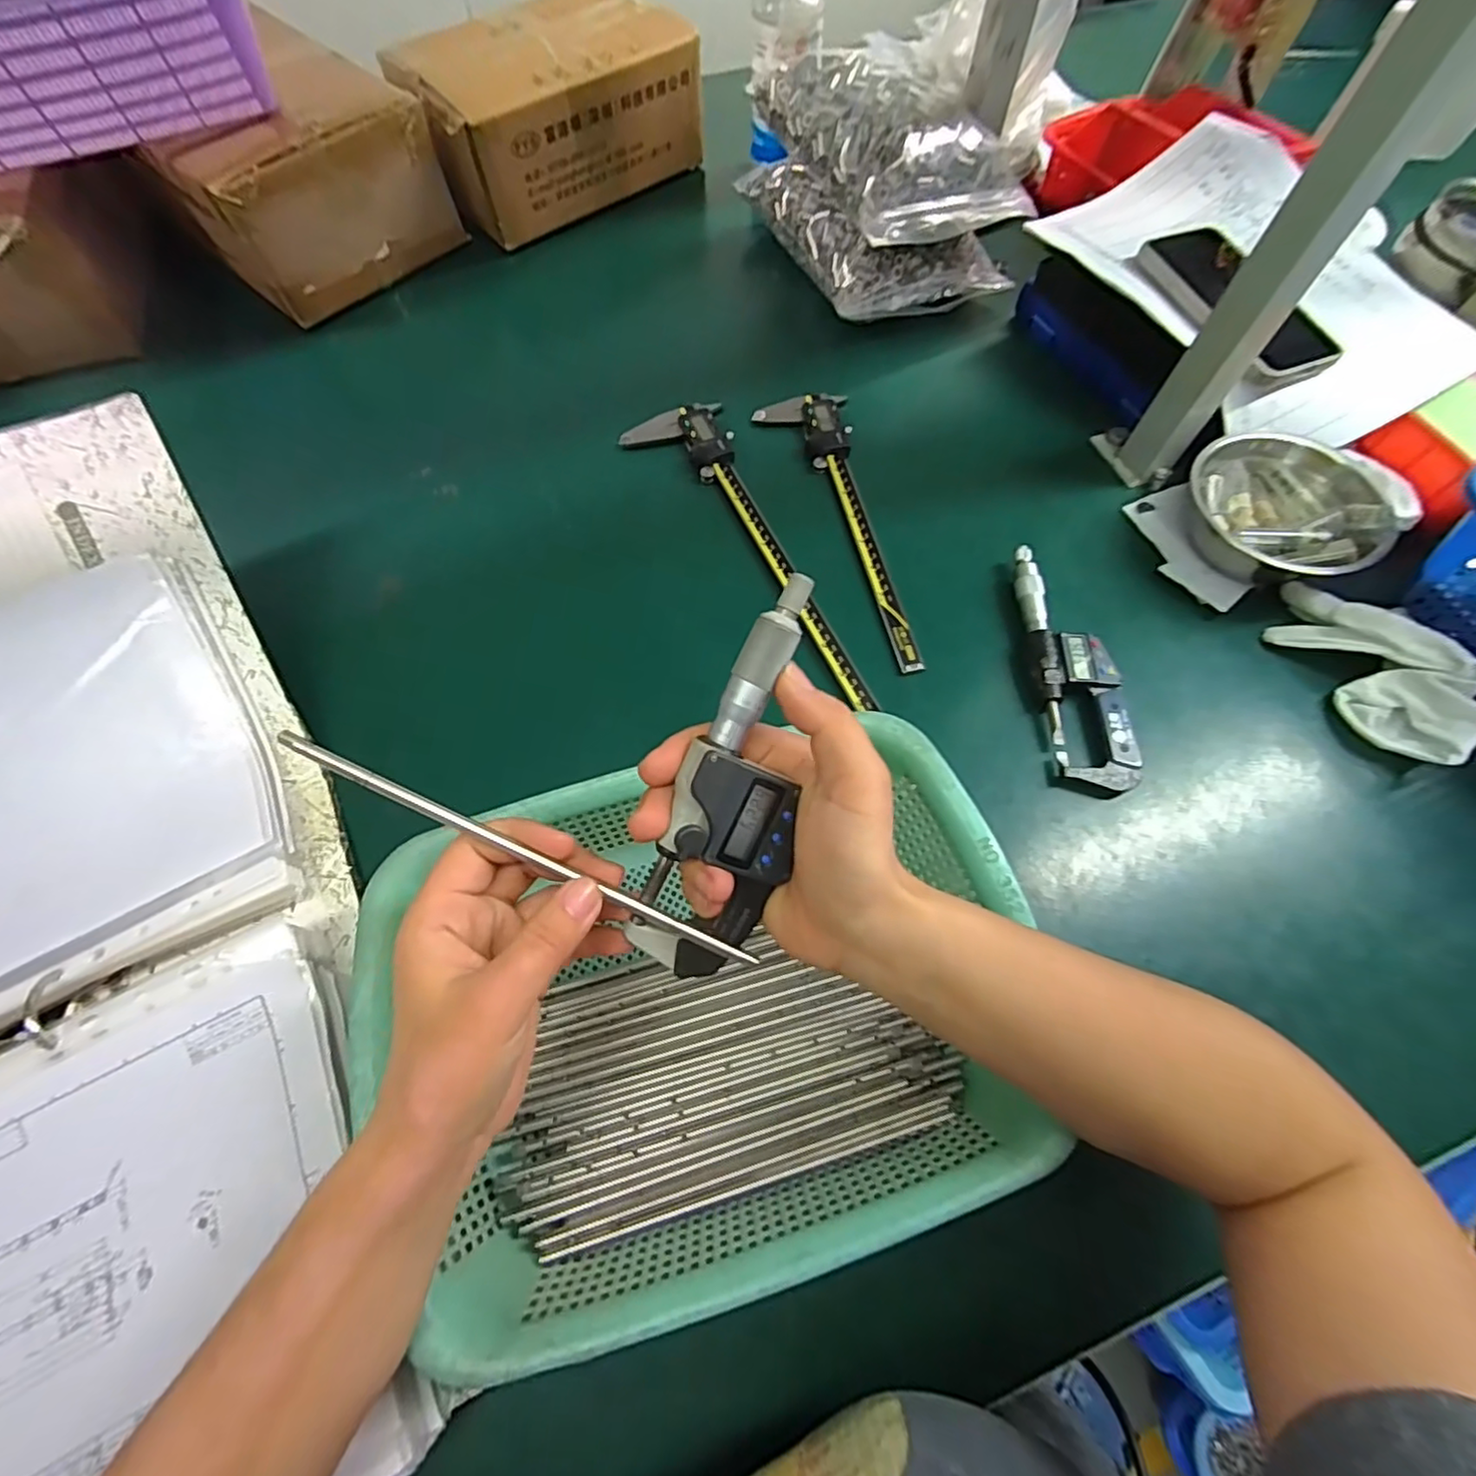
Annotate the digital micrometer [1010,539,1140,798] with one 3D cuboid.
[{"bbox_3d":[0.221,-0.050,0.419,0.049,0.020,0.176,-1,64,-3],"label":"digital micrometer"}]

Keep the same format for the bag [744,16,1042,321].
[{"bbox_3d":[0.134,-0.531,0.549,0.164,0.060,0.231,-25,67,-11],"label":"bag"}]

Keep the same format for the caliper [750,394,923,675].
[{"bbox_3d":[0.079,-0.166,0.480,0.068,0.013,0.273,-10,65,-7],"label":"caliper"}]

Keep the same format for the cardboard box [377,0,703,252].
[{"bbox_3d":[-0.189,-0.633,0.635,0.271,0.112,0.161,-35,70,-17],"label":"cardboard box"}]

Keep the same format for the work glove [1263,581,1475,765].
[{"bbox_3d":[0.405,-0.048,0.401,0.061,0.048,0.139,-20,66,-12],"label":"work glove"}]

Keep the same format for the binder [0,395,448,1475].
[{"bbox_3d":[-0.394,0.101,0.310,0.333,0.085,0.590,-26,68,-14],"label":"binder"}]

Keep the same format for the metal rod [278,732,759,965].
[{"bbox_3d":[-0.082,0.044,0.240,0.194,0.007,0.005,27,65,-3],"label":"metal rod"}]

